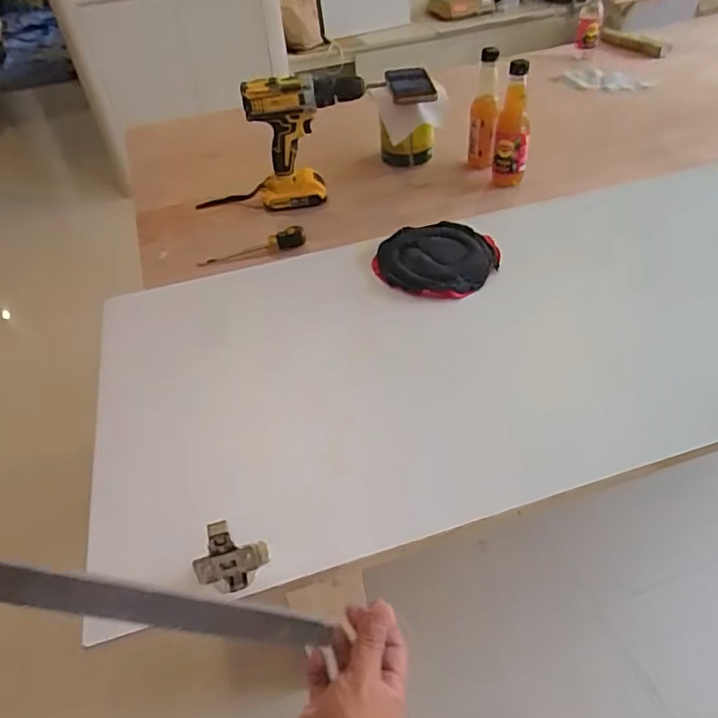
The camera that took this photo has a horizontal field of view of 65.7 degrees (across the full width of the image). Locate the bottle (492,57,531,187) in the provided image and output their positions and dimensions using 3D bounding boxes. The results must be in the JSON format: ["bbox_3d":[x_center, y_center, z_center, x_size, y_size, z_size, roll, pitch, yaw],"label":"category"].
[{"bbox_3d":[0.260,-0.385,0.935,0.062,0.196,0.052,7,44,13],"label":"bottle"}]

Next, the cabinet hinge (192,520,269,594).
[{"bbox_3d":[-0.104,0.161,0.450,0.056,0.069,0.024,-21,45,-16],"label":"cabinet hinge"}]

